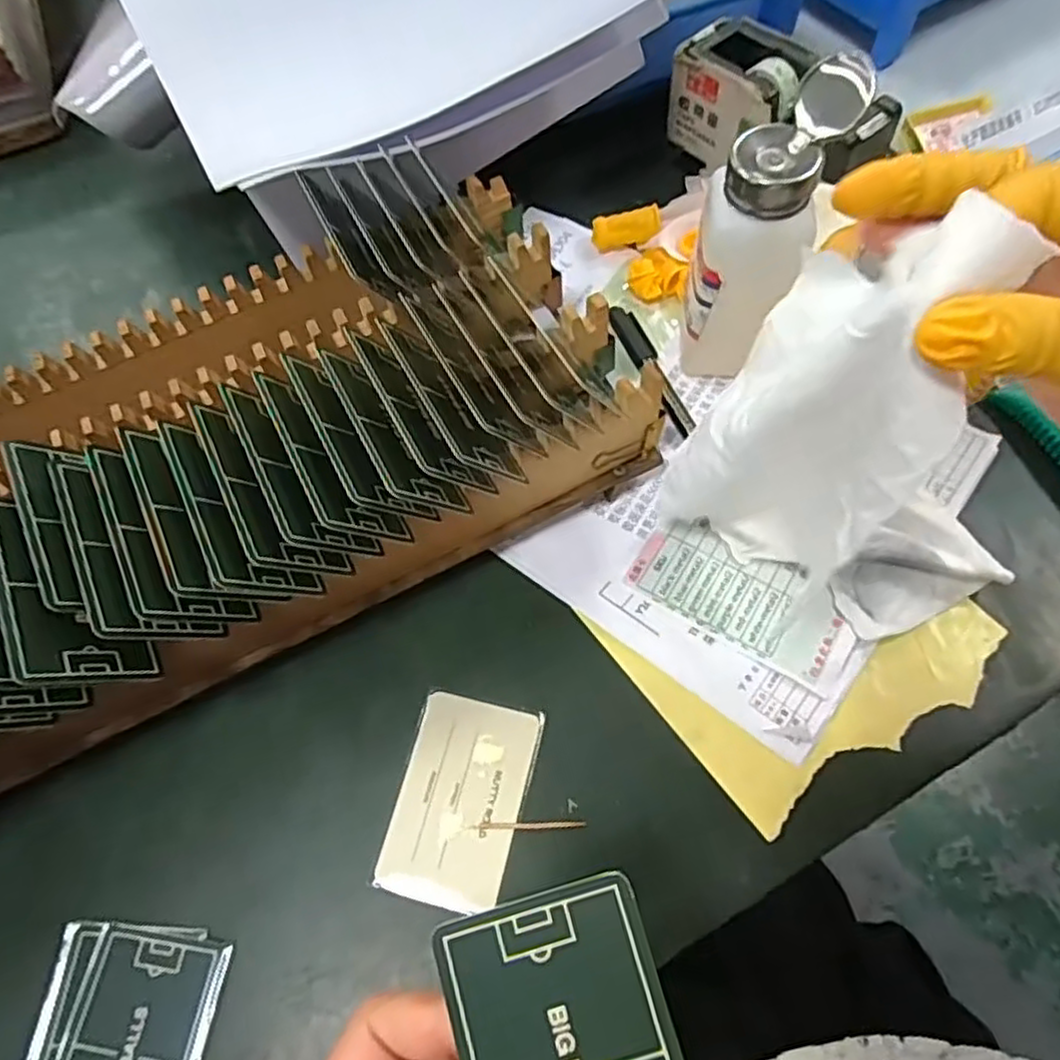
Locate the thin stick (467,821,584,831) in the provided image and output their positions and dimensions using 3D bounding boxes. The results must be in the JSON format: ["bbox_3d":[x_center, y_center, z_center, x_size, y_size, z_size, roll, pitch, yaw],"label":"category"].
[{"bbox_3d":[-0.002,0.130,0.312,0.051,0.004,0.004,-3,62,2],"label":"thin stick"}]

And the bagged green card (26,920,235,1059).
[{"bbox_3d":[-0.164,0.206,0.281,0.072,0.005,0.089,2,64,5],"label":"bagged green card"}]

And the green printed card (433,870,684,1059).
[{"bbox_3d":[0.012,0.136,0.177,0.052,0.004,0.083,-17,76,0],"label":"green printed card"}]

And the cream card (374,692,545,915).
[{"bbox_3d":[-0.031,0.119,0.318,0.055,0.004,0.085,11,65,9],"label":"cream card"}]

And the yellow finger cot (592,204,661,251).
[{"bbox_3d":[0.061,-0.193,0.455,0.043,0.020,0.008,-7,25,21],"label":"yellow finger cot"}]

